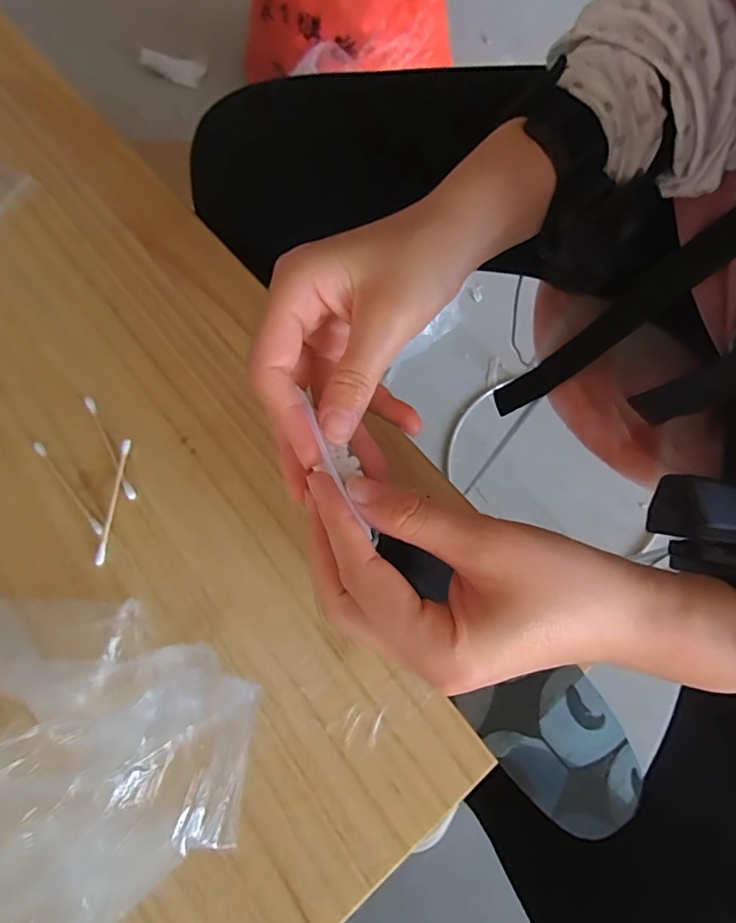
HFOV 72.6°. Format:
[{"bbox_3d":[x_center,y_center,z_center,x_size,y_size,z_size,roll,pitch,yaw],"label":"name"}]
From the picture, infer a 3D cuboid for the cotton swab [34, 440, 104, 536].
[{"bbox_3d":[-0.171,0.014,0.284,0.005,0.004,0.071,-40,76,-12],"label":"cotton swab"}]

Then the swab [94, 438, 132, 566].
[{"bbox_3d":[-0.142,0.021,0.280,0.005,0.006,0.070,7,72,2],"label":"swab"}]

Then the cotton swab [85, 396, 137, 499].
[{"bbox_3d":[-0.150,-0.009,0.291,0.005,0.004,0.073,-29,74,-9],"label":"cotton swab"}]

